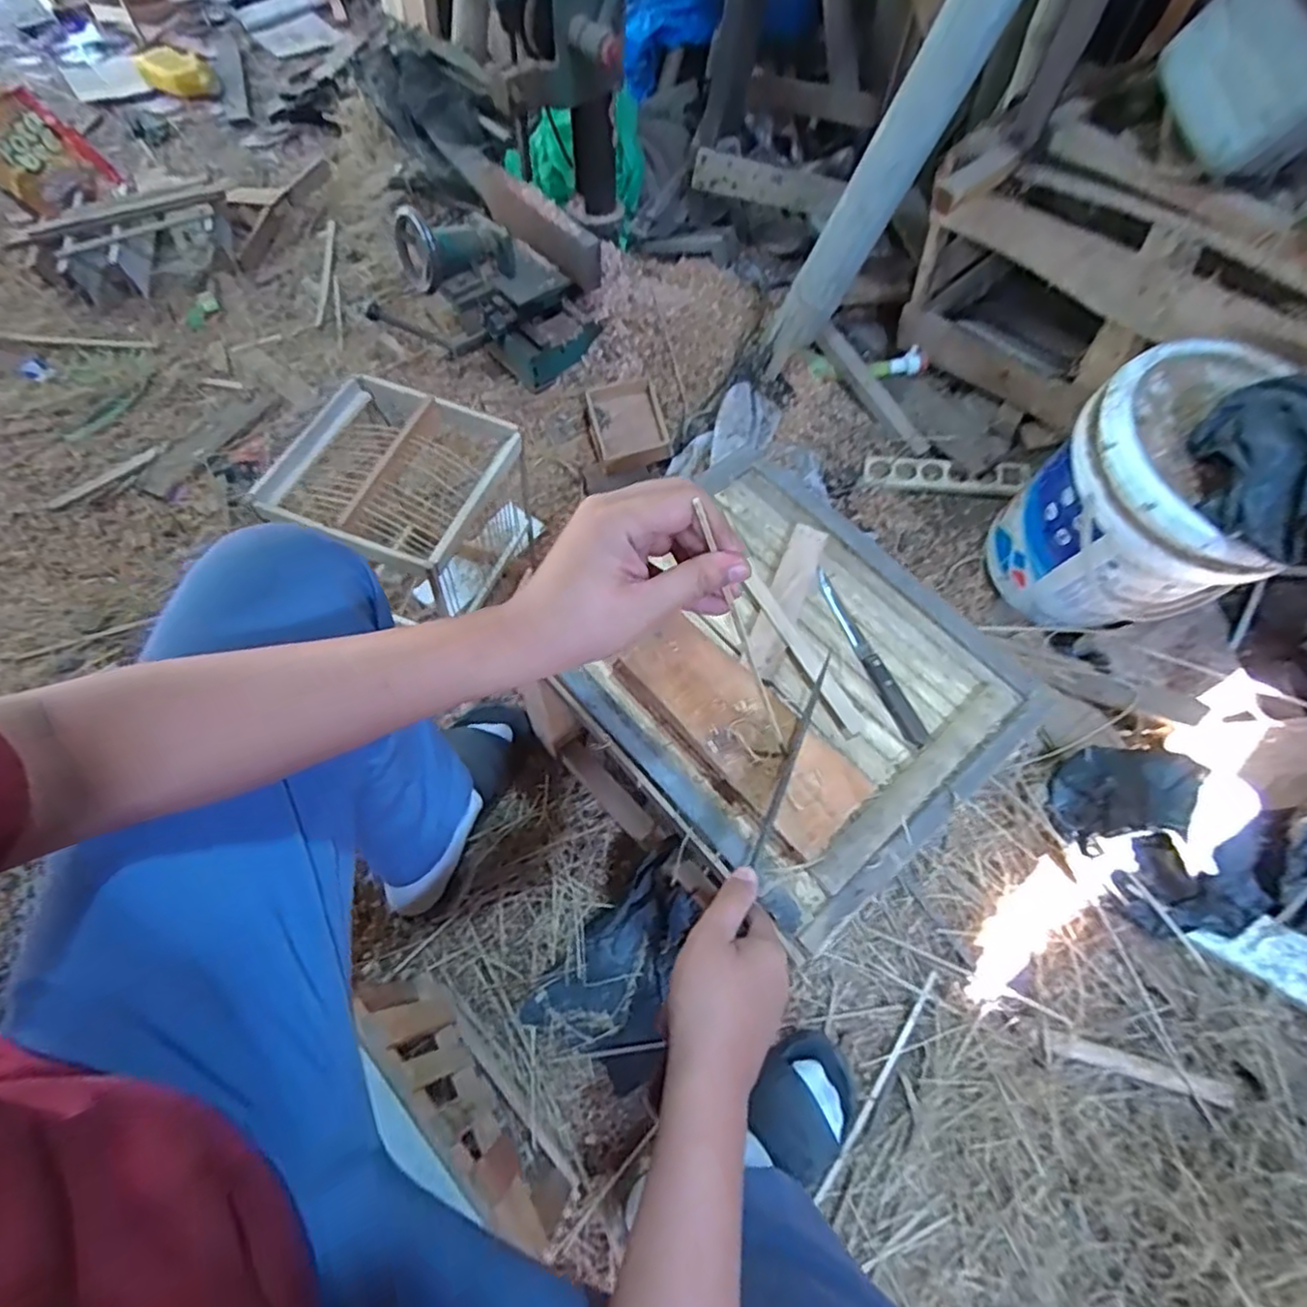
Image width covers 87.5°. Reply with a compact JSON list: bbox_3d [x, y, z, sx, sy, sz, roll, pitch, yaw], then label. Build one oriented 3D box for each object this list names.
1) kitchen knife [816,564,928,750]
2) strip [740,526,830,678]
[{"bbox_3d":[0.203,0.000,0.647,0.024,0.021,0.190,-18,63,-12],"label":"kitchen knife"},{"bbox_3d":[0.130,-0.056,0.664,0.036,0.009,0.173,20,62,9],"label":"strip"}]

